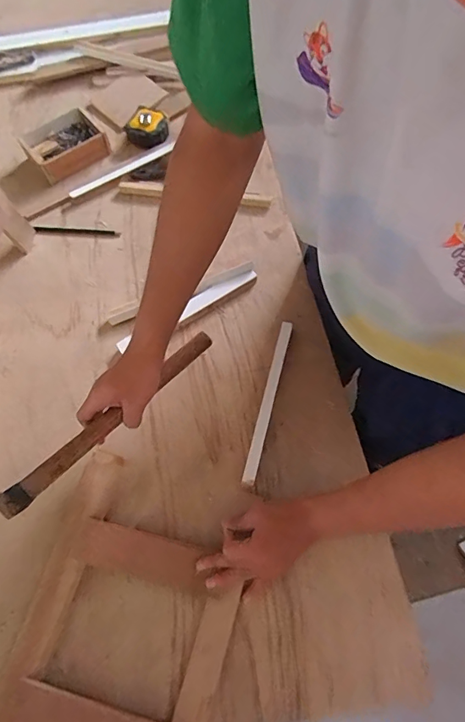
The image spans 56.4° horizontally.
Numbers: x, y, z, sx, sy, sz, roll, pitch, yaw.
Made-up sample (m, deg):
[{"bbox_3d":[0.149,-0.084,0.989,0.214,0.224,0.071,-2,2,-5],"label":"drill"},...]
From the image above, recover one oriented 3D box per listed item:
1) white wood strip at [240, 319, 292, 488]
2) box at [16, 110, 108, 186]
[{"bbox_3d":[0.053,0.055,0.630,0.017,0.015,0.247,14,67,9],"label":"white wood strip"},{"bbox_3d":[-0.331,-0.425,0.859,0.146,0.039,0.117,-37,69,-13],"label":"box"}]

